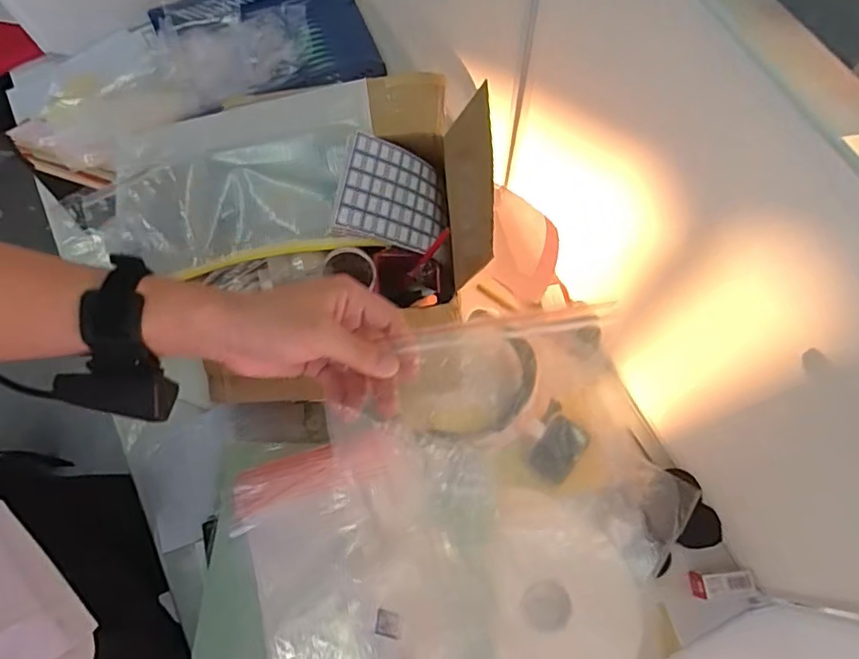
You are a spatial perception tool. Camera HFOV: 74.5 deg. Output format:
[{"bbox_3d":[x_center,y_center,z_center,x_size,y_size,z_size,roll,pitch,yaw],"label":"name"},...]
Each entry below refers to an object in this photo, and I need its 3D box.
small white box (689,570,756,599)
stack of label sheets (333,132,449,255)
[{"bbox_3d":[0.323,0.280,0.622,0.063,0.025,0.025,-5,70,1],"label":"small white box"},{"bbox_3d":[-0.038,-0.155,0.661,0.127,0.016,0.119,16,72,-22],"label":"stack of label sheets"}]

